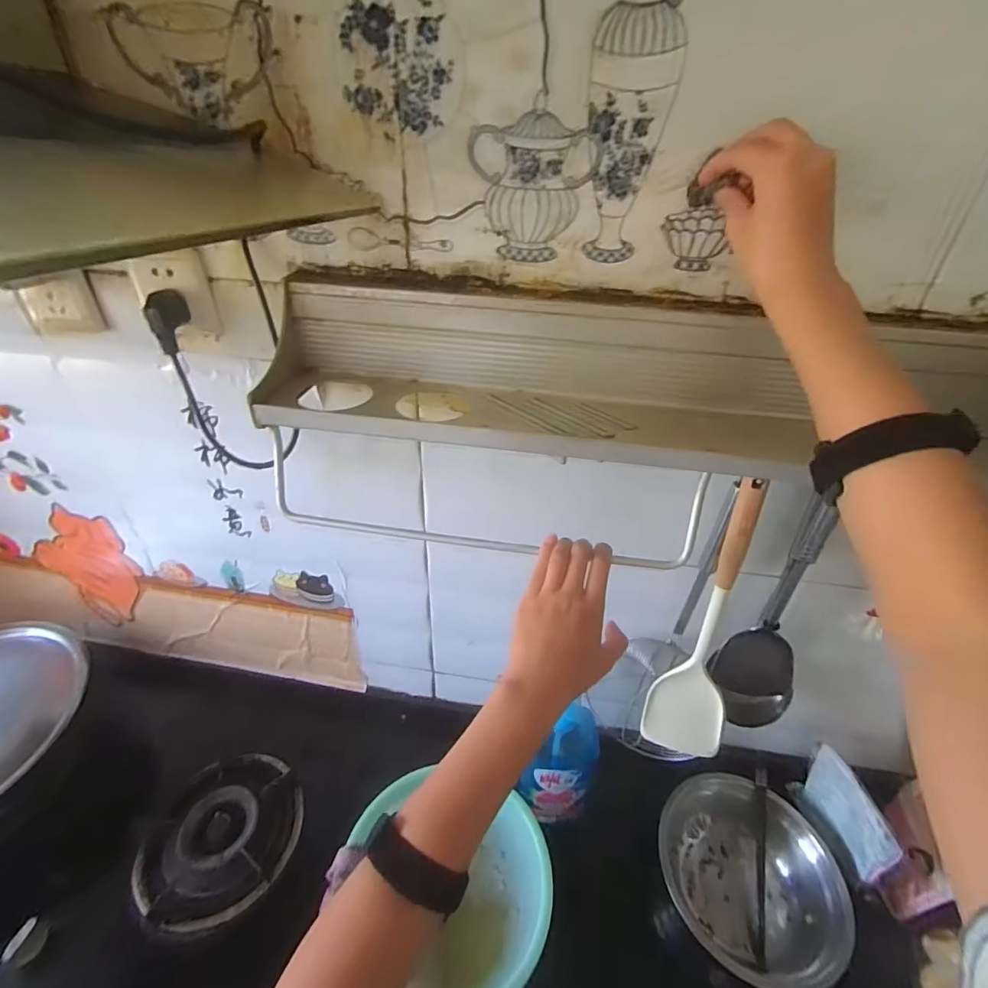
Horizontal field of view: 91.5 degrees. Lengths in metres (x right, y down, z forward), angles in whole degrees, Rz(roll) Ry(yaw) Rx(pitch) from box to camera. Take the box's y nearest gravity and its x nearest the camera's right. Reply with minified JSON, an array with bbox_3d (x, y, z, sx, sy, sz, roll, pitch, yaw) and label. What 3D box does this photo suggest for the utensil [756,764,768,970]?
[{"bbox_3d":[0.387,0.528,0.698,0.014,0.022,0.239,12,58,13],"label":"utensil"}]

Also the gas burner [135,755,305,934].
[{"bbox_3d":[-0.403,0.500,0.709,0.205,0.064,0.213,2,35,-1],"label":"gas burner"}]

